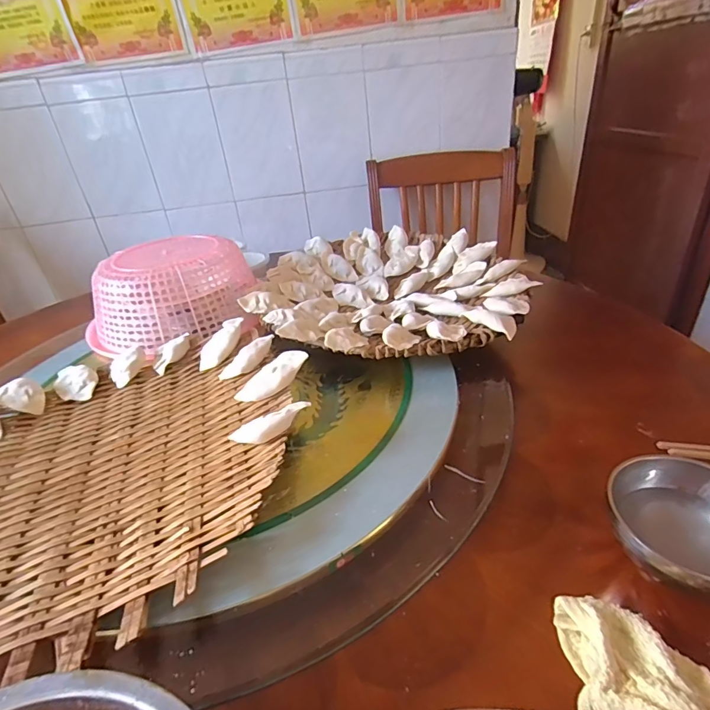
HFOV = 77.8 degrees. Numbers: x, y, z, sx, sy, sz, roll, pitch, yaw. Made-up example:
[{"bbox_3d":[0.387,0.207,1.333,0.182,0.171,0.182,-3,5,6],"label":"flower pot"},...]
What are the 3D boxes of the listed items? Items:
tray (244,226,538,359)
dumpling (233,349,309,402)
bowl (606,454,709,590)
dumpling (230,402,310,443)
[{"bbox_3d":[0.045,-0.094,0.653,0.381,0.059,0.378,-2,31,6],"label":"tray"},{"bbox_3d":[-0.085,0.023,0.450,0.082,0.017,0.032,-36,36,-1],"label":"dumpling"},{"bbox_3d":[0.247,0.134,0.329,0.110,0.057,0.105,-4,31,3],"label":"bowl"},{"bbox_3d":[-0.077,0.062,0.390,0.075,0.014,0.028,-25,32,1],"label":"dumpling"}]

